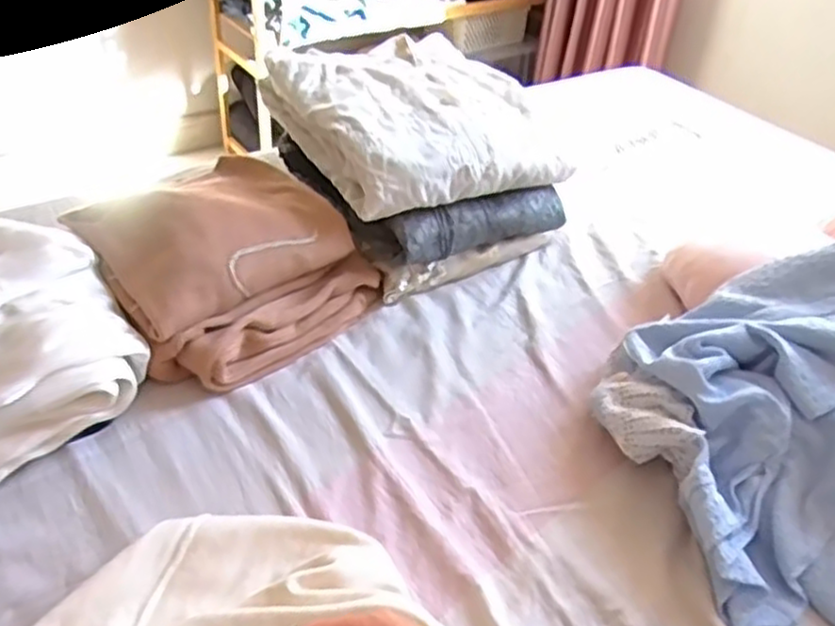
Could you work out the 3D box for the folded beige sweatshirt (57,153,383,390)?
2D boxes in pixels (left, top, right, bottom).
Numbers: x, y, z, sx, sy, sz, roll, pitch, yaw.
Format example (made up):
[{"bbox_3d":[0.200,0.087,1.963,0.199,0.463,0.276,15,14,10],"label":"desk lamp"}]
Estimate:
[{"bbox_3d":[-0.198,-0.060,0.774,0.225,0.122,0.256,34,47,29],"label":"folded beige sweatshirt"}]

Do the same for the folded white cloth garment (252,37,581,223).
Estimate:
[{"bbox_3d":[-0.006,-0.244,0.890,0.280,0.086,0.299,-18,44,-26],"label":"folded white cloth garment"}]

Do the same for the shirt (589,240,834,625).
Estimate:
[{"bbox_3d":[0.323,0.110,0.613,0.286,0.126,0.367,0,40,-8],"label":"shirt"}]

